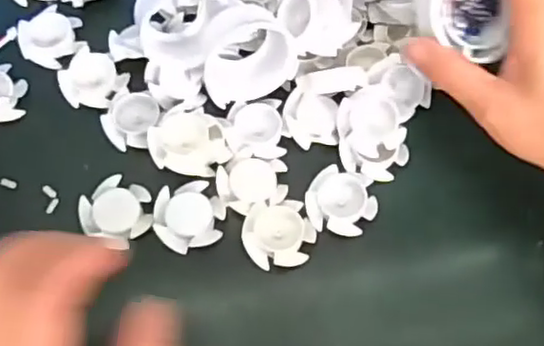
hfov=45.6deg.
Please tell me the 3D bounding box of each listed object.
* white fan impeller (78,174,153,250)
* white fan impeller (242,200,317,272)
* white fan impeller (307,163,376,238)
[{"bbox_3d":[-0.089,0.021,0.373,0.041,0.010,0.037,20,69,7],"label":"white fan impeller"},{"bbox_3d":[0.004,0.035,0.367,0.040,0.009,0.037,0,68,-1],"label":"white fan impeller"},{"bbox_3d":[0.041,0.017,0.377,0.040,0.011,0.037,0,68,-1],"label":"white fan impeller"}]

